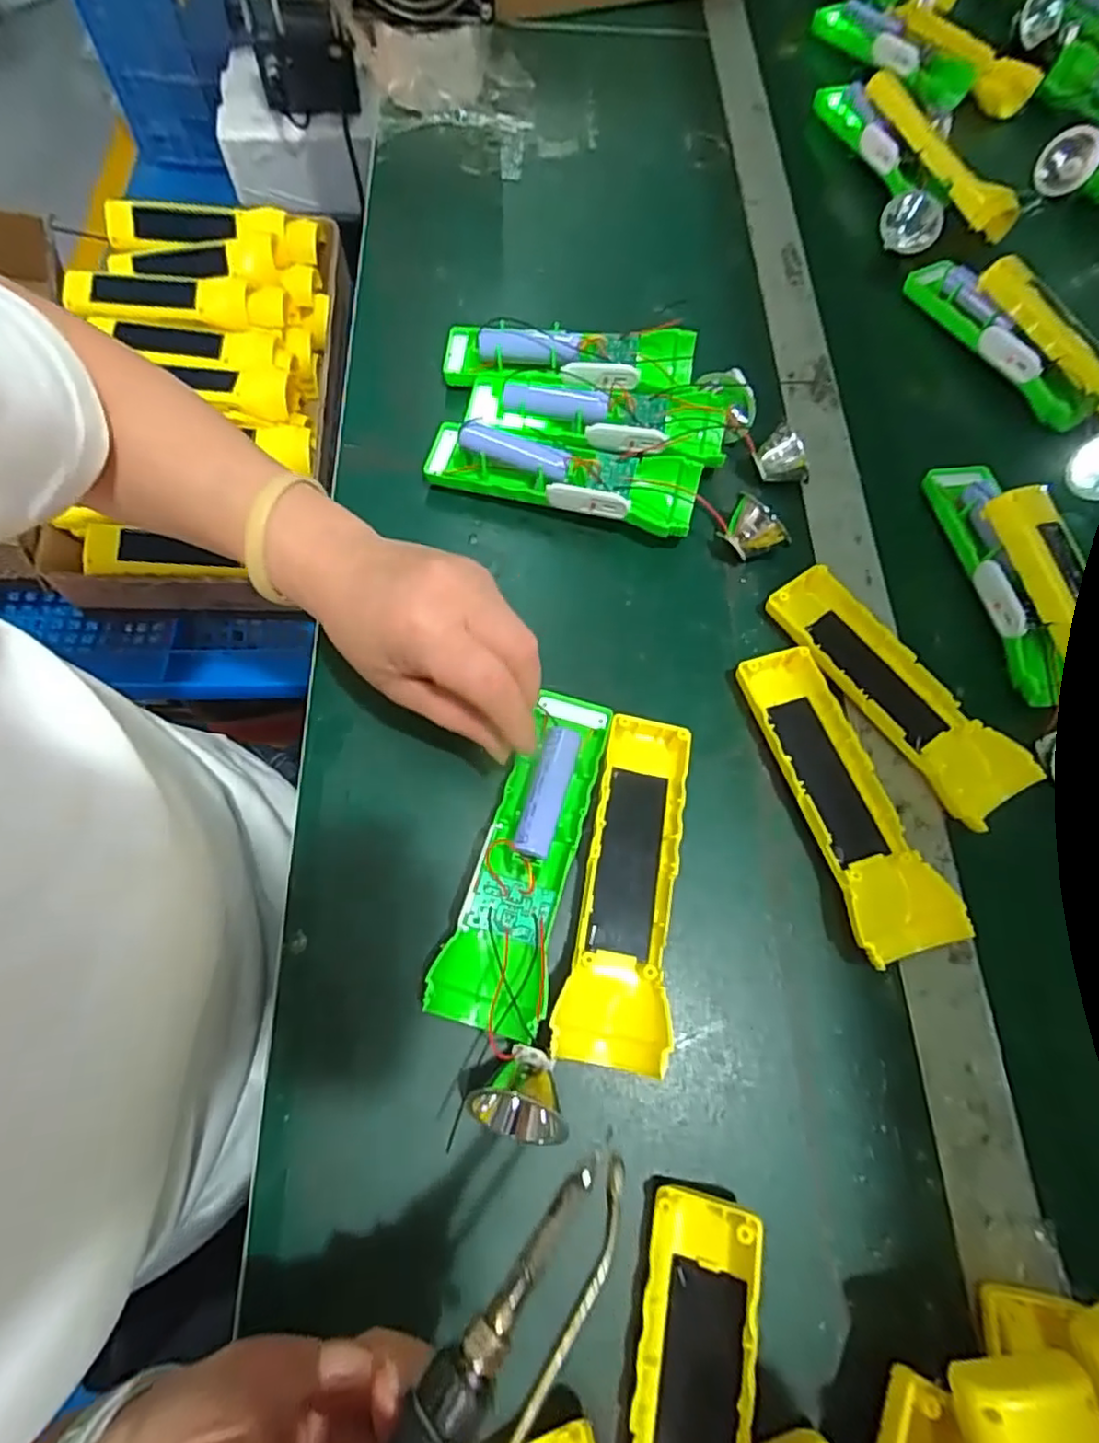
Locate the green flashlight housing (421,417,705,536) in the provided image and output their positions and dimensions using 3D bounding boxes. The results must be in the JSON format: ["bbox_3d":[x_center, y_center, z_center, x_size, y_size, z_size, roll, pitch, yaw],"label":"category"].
[{"bbox_3d":[0.007,-0.147,0.388,0.161,0.041,0.047,11,69,2],"label":"green flashlight housing"}]

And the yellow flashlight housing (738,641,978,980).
[{"bbox_3d":[0.149,0.038,0.333,0.050,0.023,0.162,-14,70,-8],"label":"yellow flashlight housing"}]

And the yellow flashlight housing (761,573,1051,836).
[{"bbox_3d":[0.190,-0.018,0.358,0.049,0.020,0.160,-34,74,-14],"label":"yellow flashlight housing"}]

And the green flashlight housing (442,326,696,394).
[{"bbox_3d":[0.012,-0.233,0.425,0.161,0.037,0.053,2,69,-2],"label":"green flashlight housing"}]

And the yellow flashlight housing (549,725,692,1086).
[{"bbox_3d":[0.041,0.078,0.313,0.047,0.023,0.164,13,69,2],"label":"yellow flashlight housing"}]

